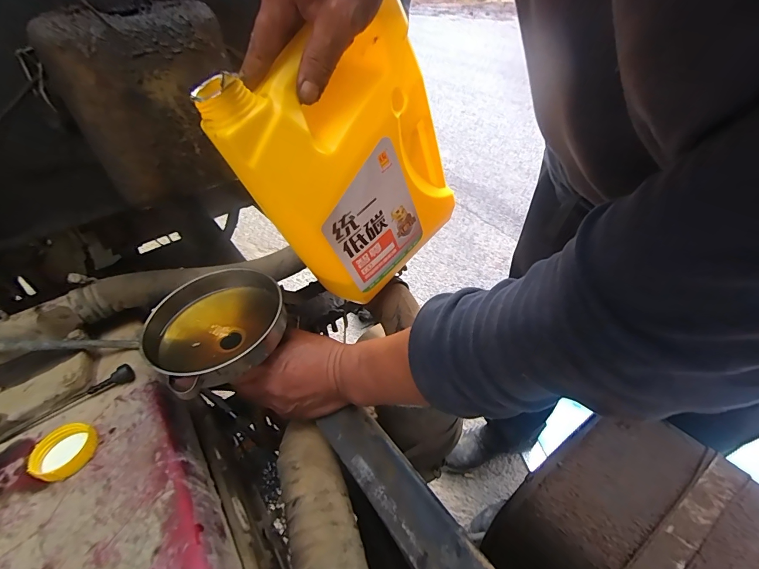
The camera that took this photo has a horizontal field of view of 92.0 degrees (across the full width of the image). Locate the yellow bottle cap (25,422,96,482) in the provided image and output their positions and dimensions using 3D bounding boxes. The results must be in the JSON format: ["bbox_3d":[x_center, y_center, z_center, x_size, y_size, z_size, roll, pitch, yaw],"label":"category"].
[{"bbox_3d":[-0.282,0.149,0.328,0.046,0.014,0.047,-3,44,3],"label":"yellow bottle cap"}]

